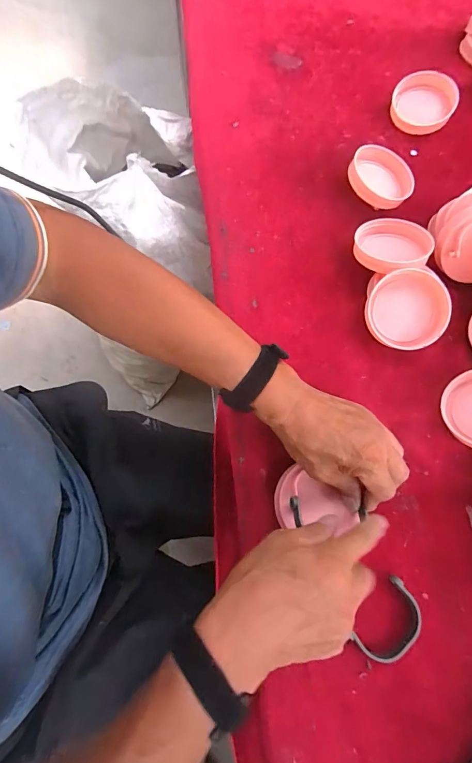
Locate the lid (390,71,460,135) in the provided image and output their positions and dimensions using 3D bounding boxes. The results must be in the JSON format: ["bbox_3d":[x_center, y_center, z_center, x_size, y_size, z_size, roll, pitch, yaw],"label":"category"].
[{"bbox_3d":[0.286,-0.425,0.562,0.090,0.017,0.090,-3,82,18],"label":"lid"}]

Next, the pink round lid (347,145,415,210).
[{"bbox_3d":[0.198,-0.278,0.520,0.089,0.035,0.086,1,72,-3],"label":"pink round lid"}]

